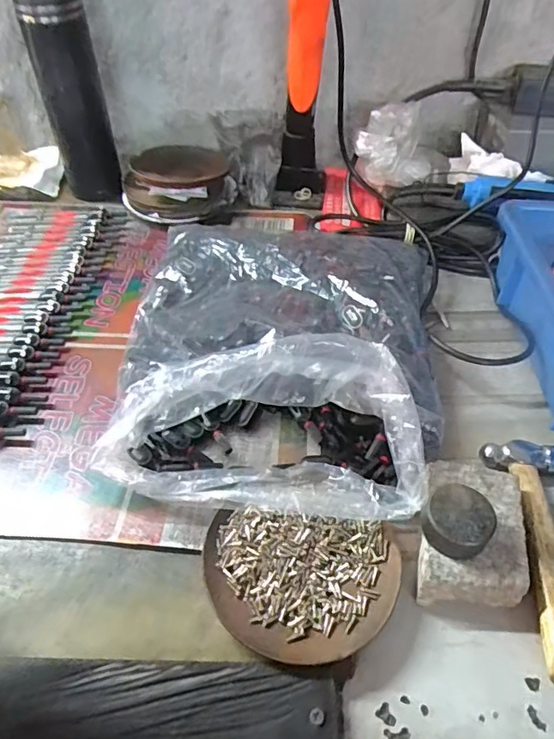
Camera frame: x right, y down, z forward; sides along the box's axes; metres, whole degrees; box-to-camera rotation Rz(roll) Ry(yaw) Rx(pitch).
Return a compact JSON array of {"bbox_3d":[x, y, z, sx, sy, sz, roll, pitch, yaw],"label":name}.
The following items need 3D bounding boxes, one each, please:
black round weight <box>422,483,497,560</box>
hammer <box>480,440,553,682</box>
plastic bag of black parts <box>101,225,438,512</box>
[{"bbox_3d":[0.105,0.089,0.299,0.037,0.023,0.035,1,45,-1],"label":"black round weight"},{"bbox_3d":[0.177,0.107,0.320,0.061,0.019,0.157,1,45,0],"label":"hammer"},{"bbox_3d":[0.001,-0.037,0.404,0.243,0.072,0.289,6,46,5],"label":"plastic bag of black parts"}]

